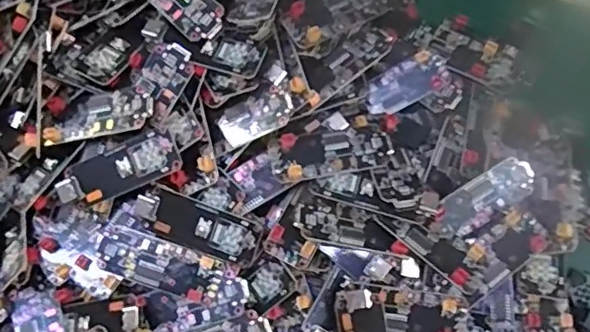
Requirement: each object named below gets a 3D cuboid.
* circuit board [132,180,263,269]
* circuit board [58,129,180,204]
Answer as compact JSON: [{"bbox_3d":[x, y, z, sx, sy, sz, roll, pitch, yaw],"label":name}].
[{"bbox_3d":[-0.039,0.024,0.229,0.050,0.005,0.018,21,94,5],"label":"circuit board"},{"bbox_3d":[-0.071,0.002,0.228,0.049,0.005,0.017,-20,89,6],"label":"circuit board"}]

